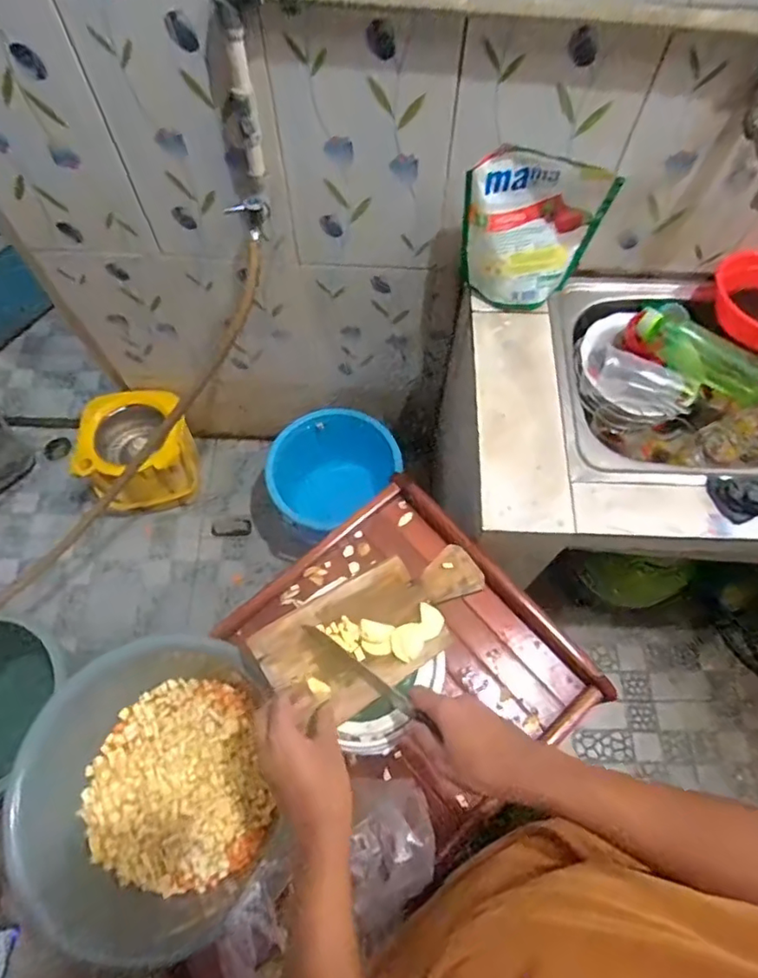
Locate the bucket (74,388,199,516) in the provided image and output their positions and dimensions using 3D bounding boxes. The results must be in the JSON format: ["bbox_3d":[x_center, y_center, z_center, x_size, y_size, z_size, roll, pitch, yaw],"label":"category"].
[{"bbox_3d":[-0.602,-0.082,1.430,0.254,0.253,0.221,-10,66,-5],"label":"bucket"}]

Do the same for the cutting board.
[{"bbox_3d":[-0.001,0.148,0.606,0.249,0.017,0.122,-30,69,-13],"label":"cutting board"}]

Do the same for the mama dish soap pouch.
[{"bbox_3d":[0.224,-0.376,0.833,0.198,0.228,0.058,6,66,2],"label":"mama dish soap pouch"}]

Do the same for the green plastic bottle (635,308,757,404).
[{"bbox_3d":[0.514,-0.214,0.886,0.219,0.074,0.050,38,71,15],"label":"green plastic bottle"}]

